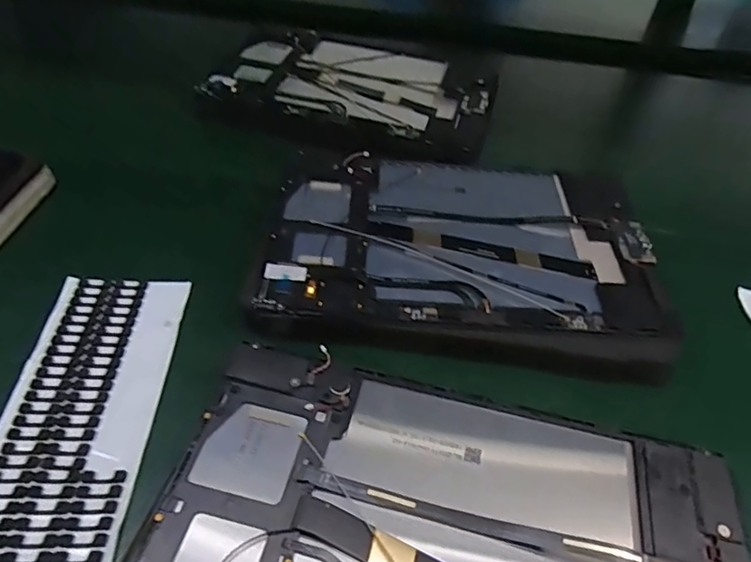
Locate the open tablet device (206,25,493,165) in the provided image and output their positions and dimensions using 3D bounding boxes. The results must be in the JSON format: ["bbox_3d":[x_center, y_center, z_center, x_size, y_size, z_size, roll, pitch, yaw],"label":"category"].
[{"bbox_3d":[-0.015,-0.172,0.487,0.234,0.014,0.169,17,49,9],"label":"open tablet device"}]

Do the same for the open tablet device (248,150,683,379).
[{"bbox_3d":[0.056,-0.023,0.348,0.234,0.022,0.159,5,50,1],"label":"open tablet device"}]

